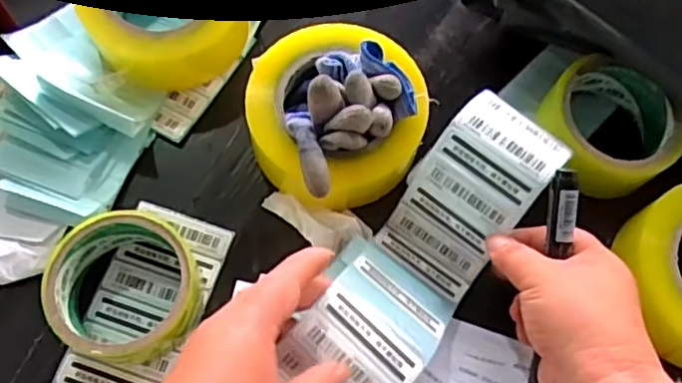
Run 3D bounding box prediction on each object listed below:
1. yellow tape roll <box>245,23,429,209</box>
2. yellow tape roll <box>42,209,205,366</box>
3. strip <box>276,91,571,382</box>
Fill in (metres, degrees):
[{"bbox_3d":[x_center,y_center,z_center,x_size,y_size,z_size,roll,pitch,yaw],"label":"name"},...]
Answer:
[{"bbox_3d":[-0.003,-0.054,0.455,0.121,0.057,0.121,1,70,-4],"label":"yellow tape roll"},{"bbox_3d":[-0.135,0.063,0.406,0.087,0.046,0.095,1,70,-4],"label":"yellow tape roll"},{"bbox_3d":[0.059,0.034,0.410,0.077,0.065,0.220,36,70,10],"label":"strip"}]

